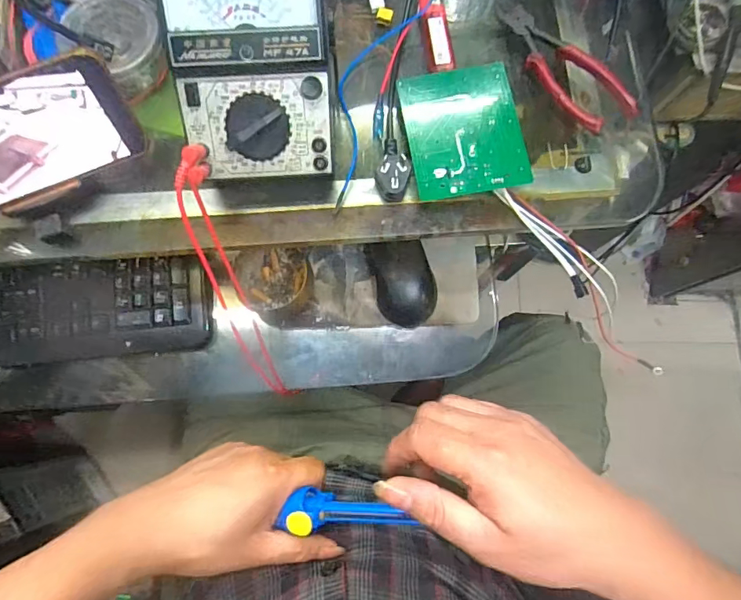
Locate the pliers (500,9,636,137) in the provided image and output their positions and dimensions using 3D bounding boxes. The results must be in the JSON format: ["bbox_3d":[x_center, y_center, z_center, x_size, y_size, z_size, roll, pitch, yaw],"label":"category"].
[{"bbox_3d":[0.166,-0.206,0.409,0.055,0.023,0.147,-32,80,-8],"label":"pliers"}]

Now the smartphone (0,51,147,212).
[{"bbox_3d":[-0.251,-0.112,0.331,0.156,0.079,0.006,-26,46,-9],"label":"smartphone"}]

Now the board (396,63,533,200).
[{"bbox_3d":[0.076,-0.143,0.383,0.091,0.008,0.116,-9,75,-1],"label":"board"}]

